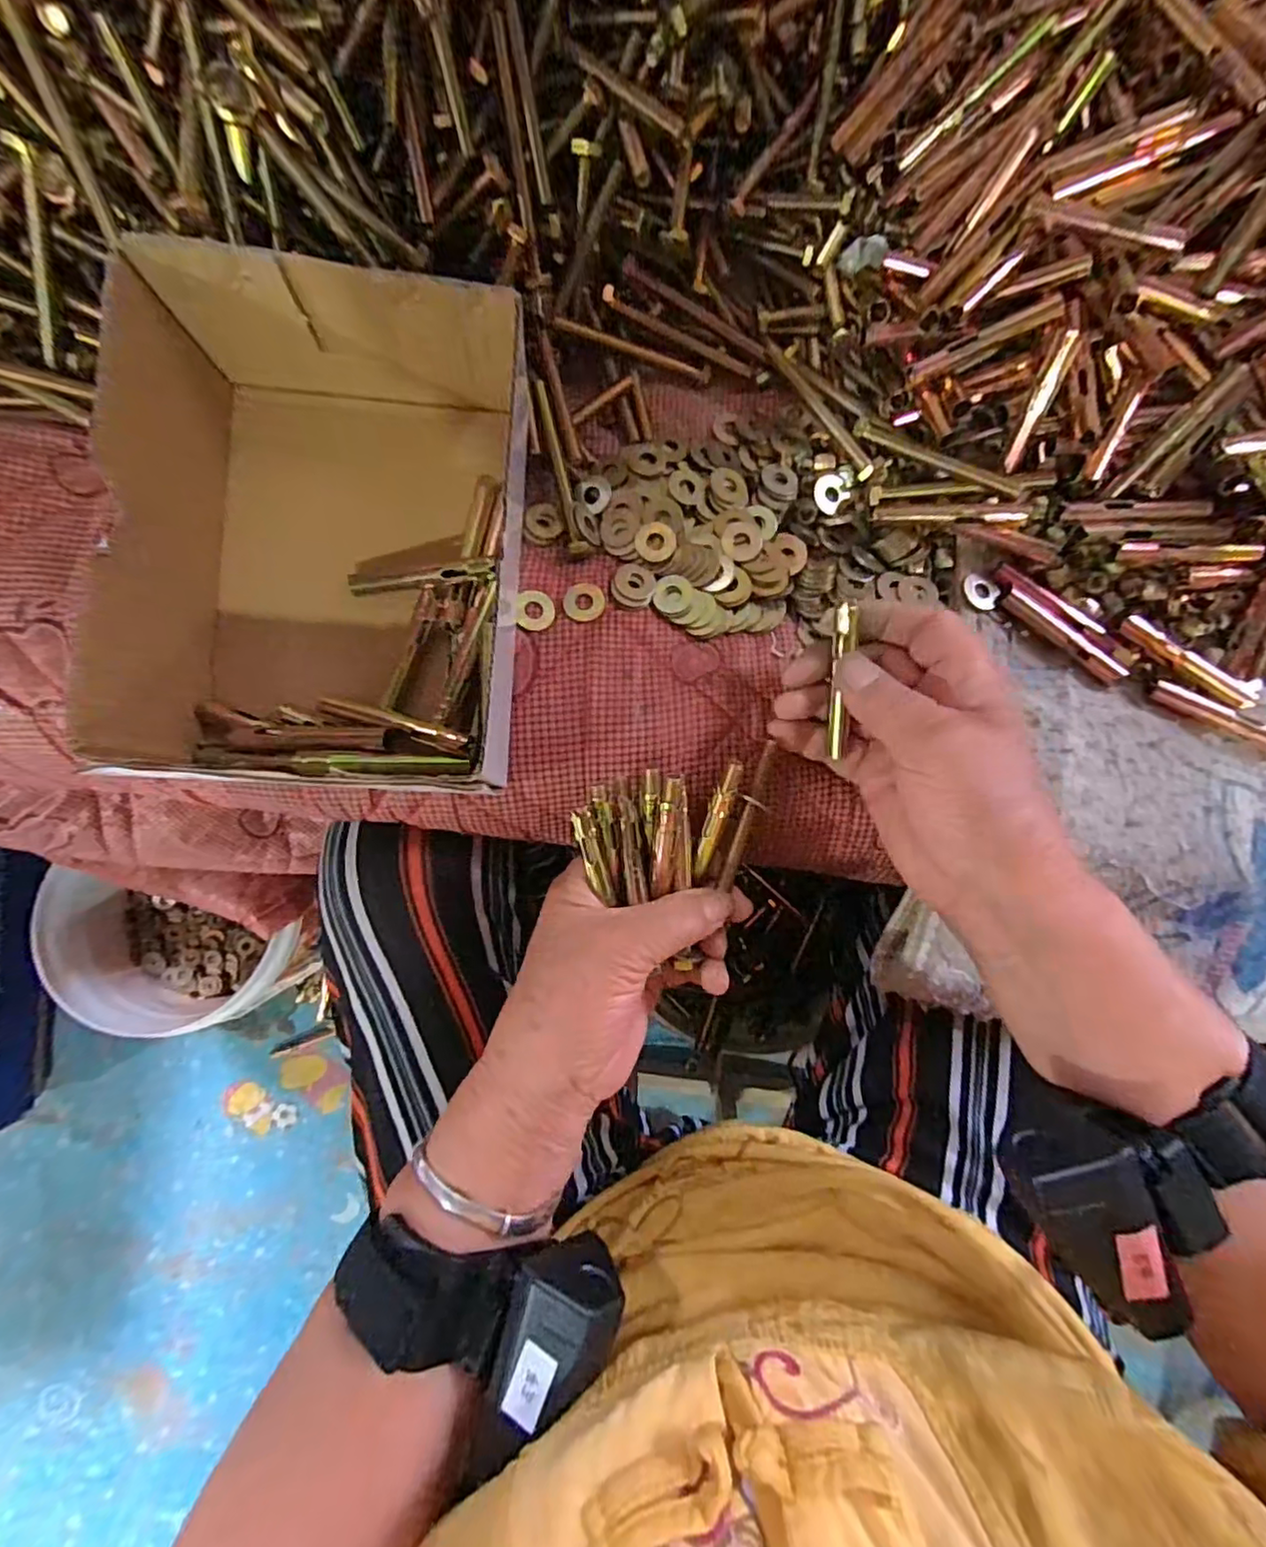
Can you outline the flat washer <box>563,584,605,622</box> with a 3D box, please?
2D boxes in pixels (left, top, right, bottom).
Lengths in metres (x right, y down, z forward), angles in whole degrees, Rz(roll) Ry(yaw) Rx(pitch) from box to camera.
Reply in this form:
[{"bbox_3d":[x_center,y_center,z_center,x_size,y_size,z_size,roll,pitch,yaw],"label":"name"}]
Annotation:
[{"bbox_3d":[-0.023,-0.081,0.286,0.019,0.004,0.018,0,81,-3],"label":"flat washer"}]

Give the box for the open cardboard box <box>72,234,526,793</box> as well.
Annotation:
[{"bbox_3d":[-0.119,-0.089,0.242,0.141,0.078,0.190,4,81,-2],"label":"open cardboard box"}]

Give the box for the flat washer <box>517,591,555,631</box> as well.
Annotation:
[{"bbox_3d":[-0.045,-0.076,0.284,0.017,0.004,0.019,-4,81,-17],"label":"flat washer"}]

